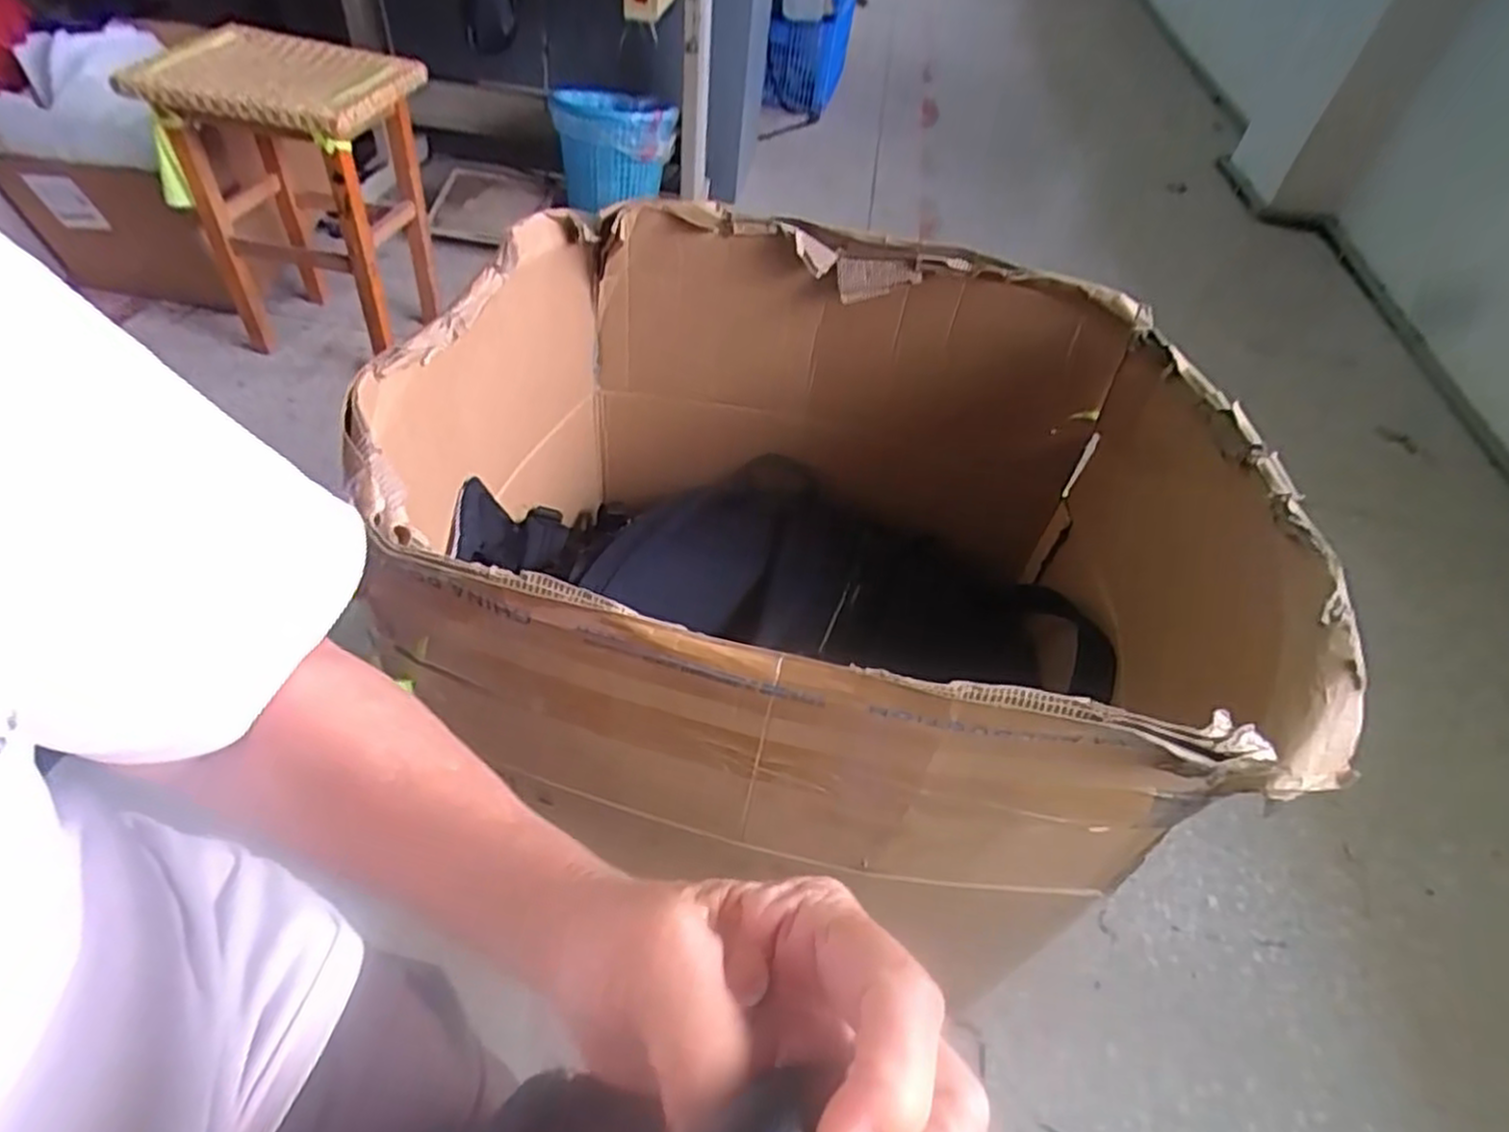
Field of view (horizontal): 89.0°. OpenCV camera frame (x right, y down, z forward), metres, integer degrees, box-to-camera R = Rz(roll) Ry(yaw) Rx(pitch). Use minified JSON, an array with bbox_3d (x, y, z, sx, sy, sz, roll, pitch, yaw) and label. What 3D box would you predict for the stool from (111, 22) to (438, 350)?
[{"bbox_3d":[-0.808,-0.686,1.419,0.377,0.437,0.370,8,48,-2],"label":"stool"}]

